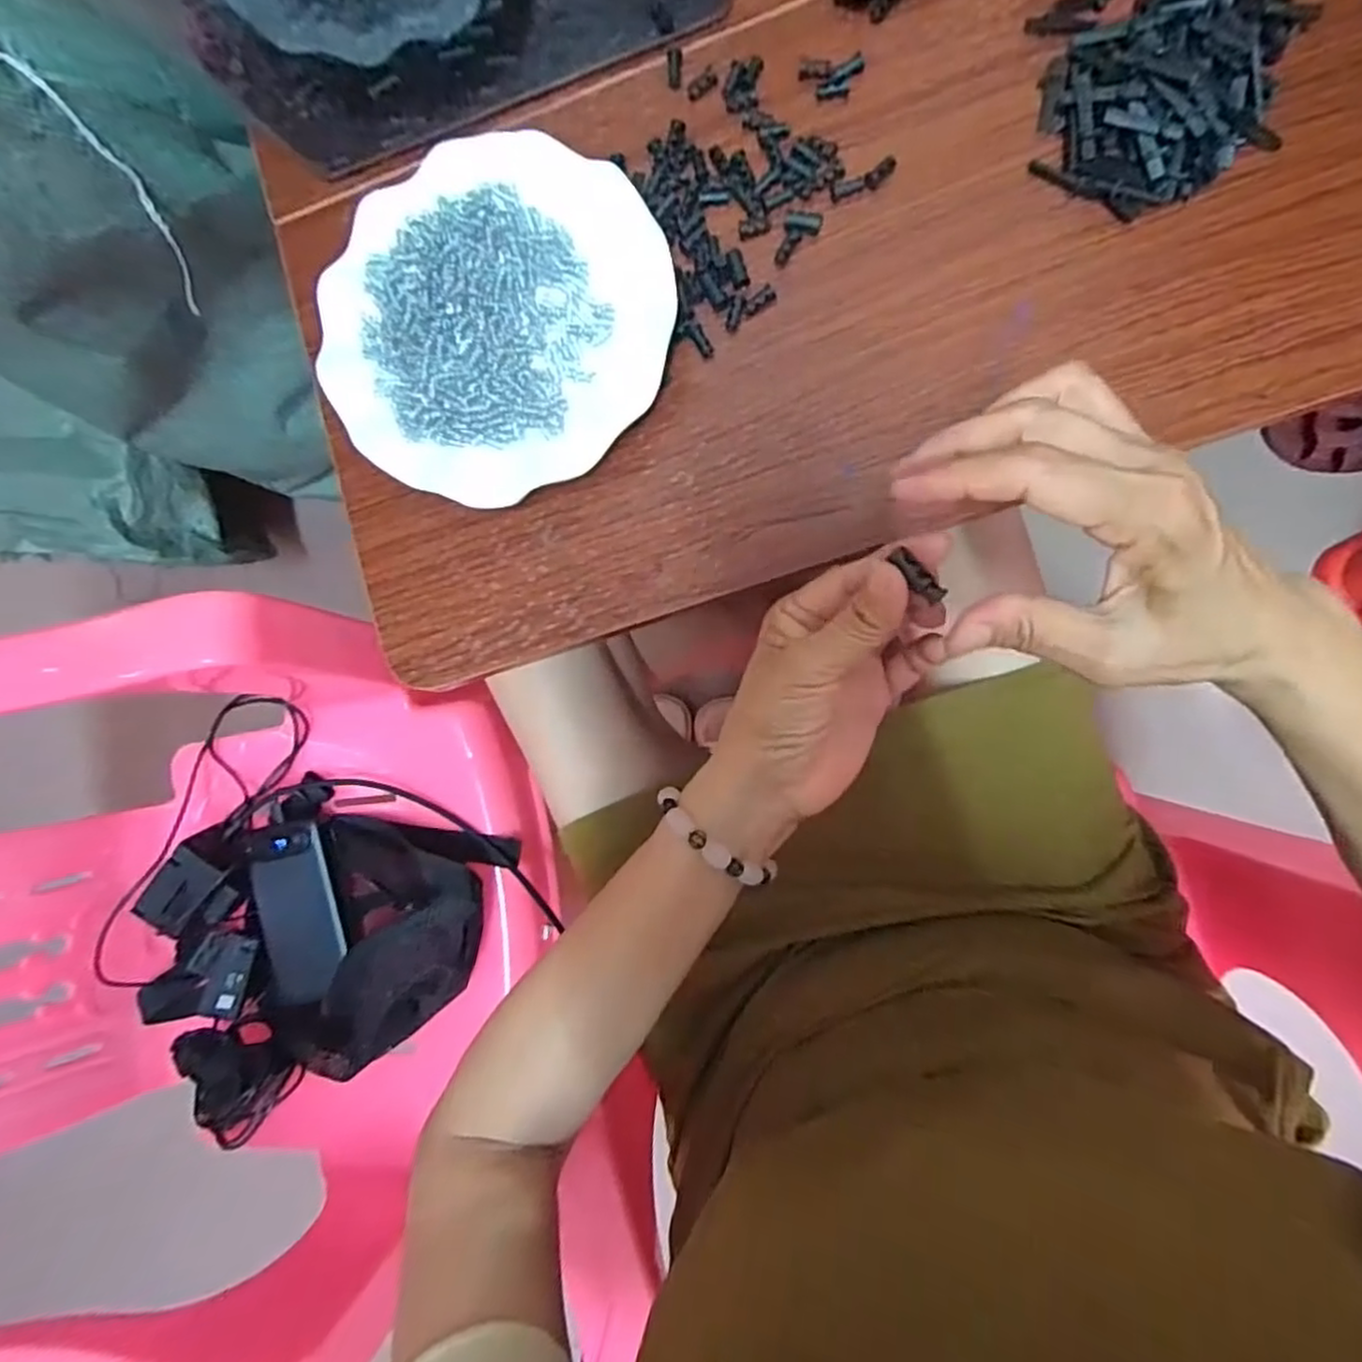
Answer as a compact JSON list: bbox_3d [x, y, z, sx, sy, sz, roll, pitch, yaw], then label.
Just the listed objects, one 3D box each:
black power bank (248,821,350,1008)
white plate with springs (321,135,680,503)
[{"bbox_3d":[-0.329,0.202,0.620,0.073,0.021,0.151,-8,86,8],"label":"black power bank"},{"bbox_3d":[-0.095,-0.186,0.371,0.180,0.026,0.175,0,91,7],"label":"white plate with springs"}]

